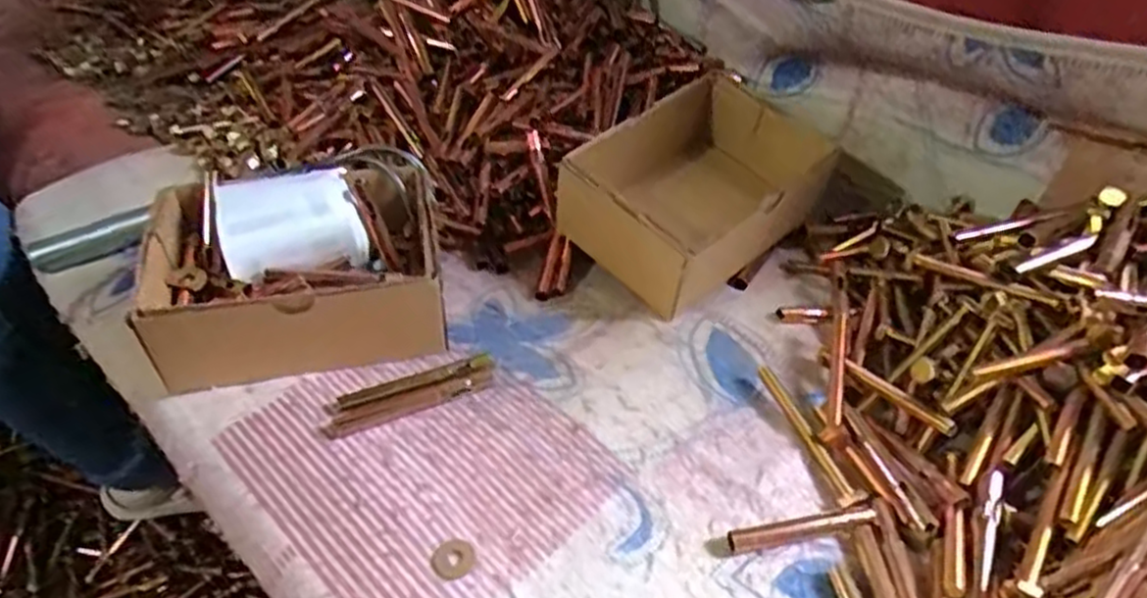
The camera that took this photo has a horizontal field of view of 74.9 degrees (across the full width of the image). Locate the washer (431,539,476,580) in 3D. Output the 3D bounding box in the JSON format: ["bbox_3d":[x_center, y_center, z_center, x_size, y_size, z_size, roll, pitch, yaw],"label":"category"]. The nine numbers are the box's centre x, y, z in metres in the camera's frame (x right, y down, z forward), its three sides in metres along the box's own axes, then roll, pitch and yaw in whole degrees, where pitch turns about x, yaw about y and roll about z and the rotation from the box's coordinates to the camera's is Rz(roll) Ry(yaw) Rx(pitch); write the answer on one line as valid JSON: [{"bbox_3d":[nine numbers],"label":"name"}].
[{"bbox_3d":[-0.064,0.138,0.400,0.021,0.004,0.023,1,39,-1],"label":"washer"}]

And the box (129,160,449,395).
[{"bbox_3d":[-0.187,-0.024,0.517,0.181,0.095,0.147,-6,40,-10],"label":"box"}]

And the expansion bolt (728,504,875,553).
[{"bbox_3d":[0.127,0.128,0.419,0.083,0.012,0.010,-5,40,-10],"label":"expansion bolt"}]

